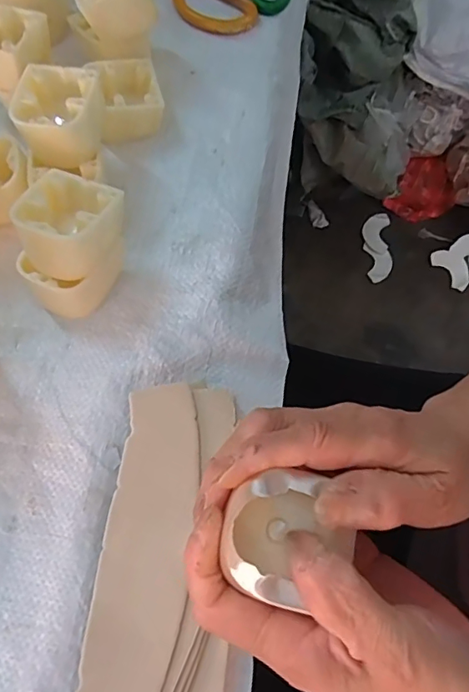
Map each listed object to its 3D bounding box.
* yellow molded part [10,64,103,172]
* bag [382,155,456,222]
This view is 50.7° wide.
[{"bbox_3d":[-0.117,-0.155,0.334,0.050,0.033,0.055,10,69,3],"label":"yellow molded part"},{"bbox_3d":[0.435,-0.365,1.163,0.145,0.112,0.090,-5,69,-3],"label":"bag"}]

